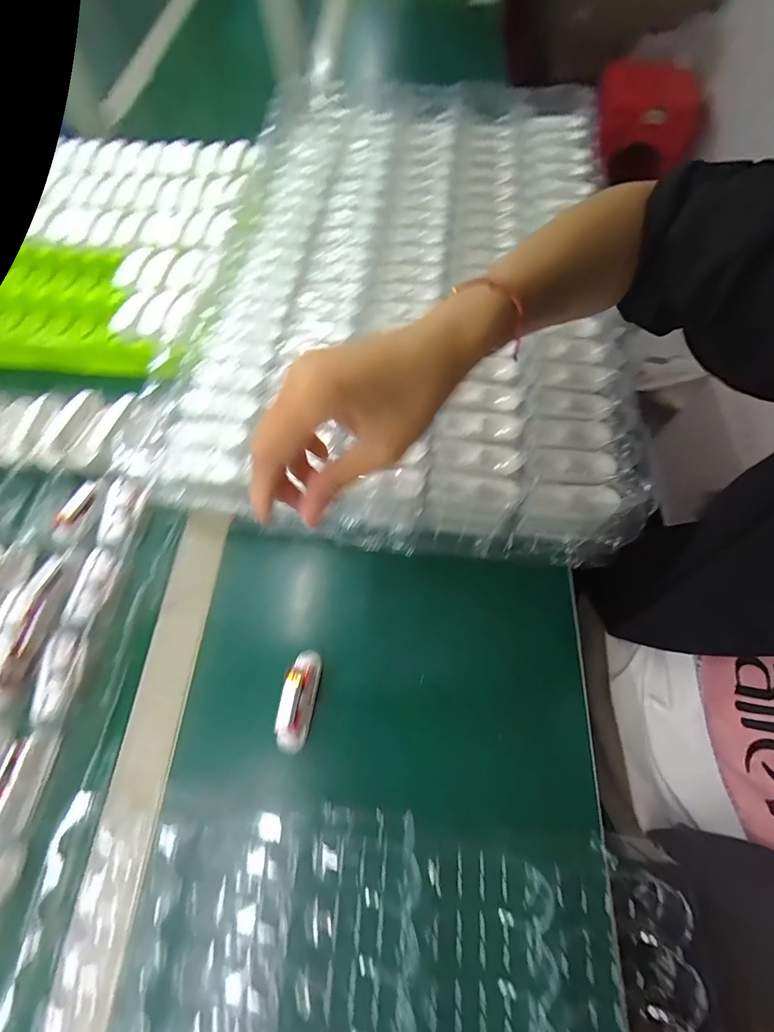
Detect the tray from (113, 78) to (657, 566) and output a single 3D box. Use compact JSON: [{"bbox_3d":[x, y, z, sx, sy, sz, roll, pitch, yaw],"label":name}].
[{"bbox_3d":[0.019,-0.265,0.435,0.415,0.052,0.604,5,67,5],"label":"tray"}]

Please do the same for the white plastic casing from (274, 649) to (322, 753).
[{"bbox_3d":[-0.064,0.134,0.301,0.021,0.027,0.067,5,67,5],"label":"white plastic casing"}]

